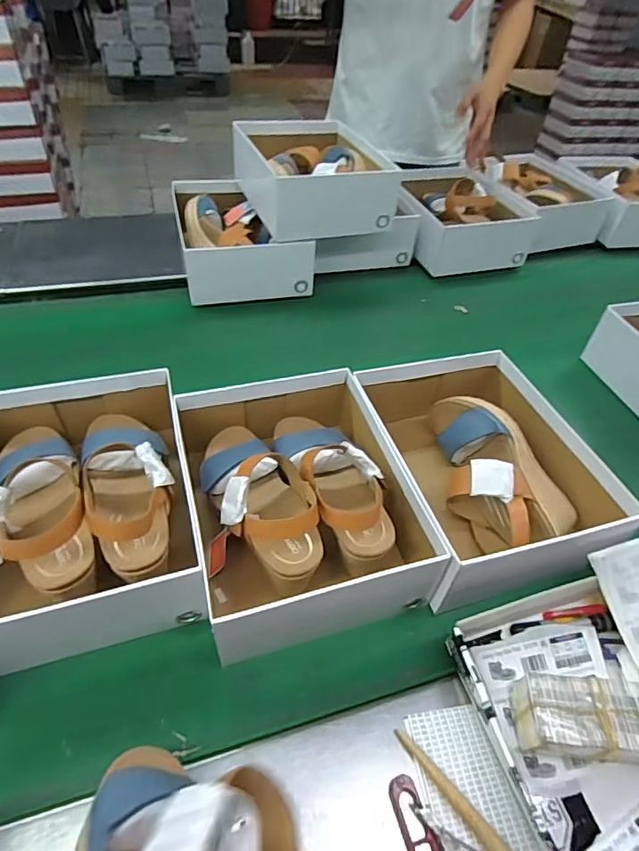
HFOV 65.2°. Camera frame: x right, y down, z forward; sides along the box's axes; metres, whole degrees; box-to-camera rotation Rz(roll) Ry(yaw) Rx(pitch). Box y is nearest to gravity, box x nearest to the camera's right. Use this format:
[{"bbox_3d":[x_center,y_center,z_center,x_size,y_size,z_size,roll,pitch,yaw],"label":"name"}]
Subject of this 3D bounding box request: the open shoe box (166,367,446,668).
[{"bbox_3d":[-0.032,0.071,0.586,0.232,0.106,0.309,-10,45,-15],"label":"open shoe box"}]

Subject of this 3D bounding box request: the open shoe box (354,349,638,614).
[{"bbox_3d":[0.206,0.055,0.644,0.223,0.105,0.321,-9,45,-14],"label":"open shoe box"}]

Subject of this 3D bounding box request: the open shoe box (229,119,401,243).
[{"bbox_3d":[-0.013,-0.499,0.982,0.259,0.107,0.304,-11,45,-16],"label":"open shoe box"}]

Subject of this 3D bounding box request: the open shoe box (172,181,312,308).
[{"bbox_3d":[-0.161,-0.379,1.011,0.233,0.116,0.293,-9,45,-13],"label":"open shoe box"}]

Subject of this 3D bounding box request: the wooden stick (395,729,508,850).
[{"bbox_3d":[0.130,0.332,0.412,0.015,0.014,0.176,-28,52,-30],"label":"wooden stick"}]

